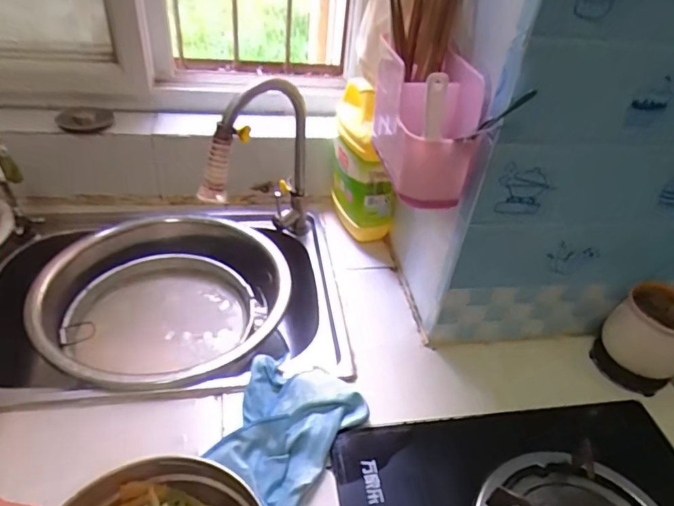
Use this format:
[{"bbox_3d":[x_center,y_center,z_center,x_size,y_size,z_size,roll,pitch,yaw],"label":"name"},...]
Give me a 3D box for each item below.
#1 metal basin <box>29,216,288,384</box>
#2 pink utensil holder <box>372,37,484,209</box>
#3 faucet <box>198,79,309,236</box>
[{"bbox_3d":[-0.240,0.068,0.688,0.324,0.098,0.313,4,40,-3],"label":"metal basin"},{"bbox_3d":[0.100,-0.131,0.507,0.070,0.138,0.104,-1,40,-8],"label":"pink utensil holder"},{"bbox_3d":[-0.104,-0.118,0.688,0.052,0.250,0.206,27,44,23],"label":"faucet"}]

